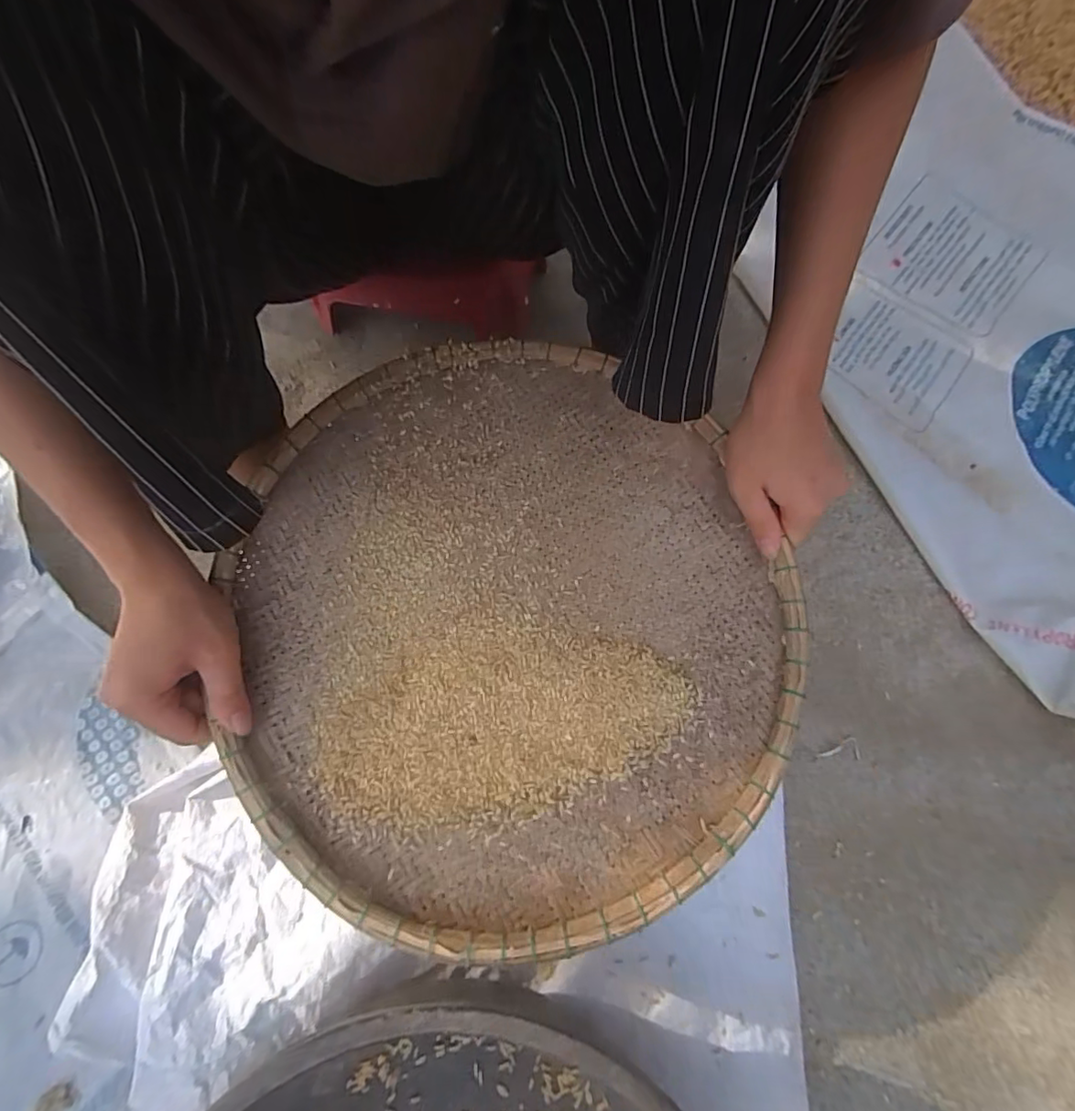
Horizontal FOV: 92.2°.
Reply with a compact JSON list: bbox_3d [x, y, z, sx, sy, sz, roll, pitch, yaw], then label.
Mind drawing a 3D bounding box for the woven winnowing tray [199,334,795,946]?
[{"bbox_3d":[-0.013,0.040,0.349,0.357,0.054,0.373,-8,72,-3],"label":"woven winnowing tray"}]

